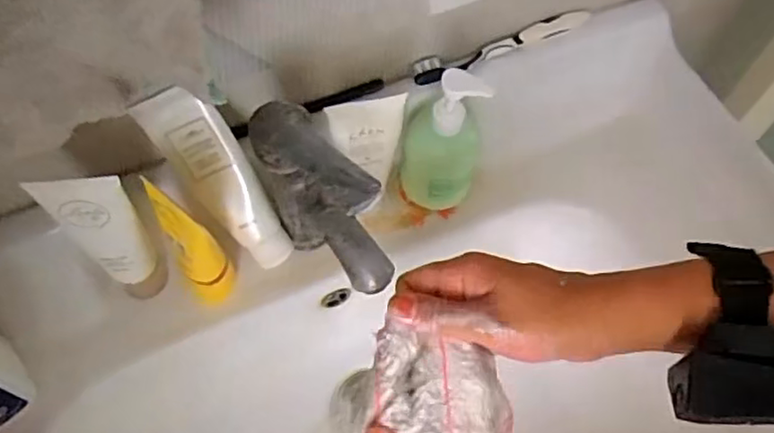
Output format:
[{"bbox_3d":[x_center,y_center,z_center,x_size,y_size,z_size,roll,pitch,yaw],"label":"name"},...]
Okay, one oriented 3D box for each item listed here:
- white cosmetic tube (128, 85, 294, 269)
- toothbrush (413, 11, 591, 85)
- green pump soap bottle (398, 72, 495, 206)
[{"bbox_3d":[-0.131,-0.032,0.525,0.056,0.170,0.031,-25,31,10],"label":"white cosmetic tube"},{"bbox_3d":[0.109,-0.160,0.597,0.183,0.017,0.016,-23,66,-12],"label":"toothbrush"},{"bbox_3d":[0.047,-0.066,0.545,0.070,0.144,0.063,7,63,2],"label":"green pump soap bottle"}]

